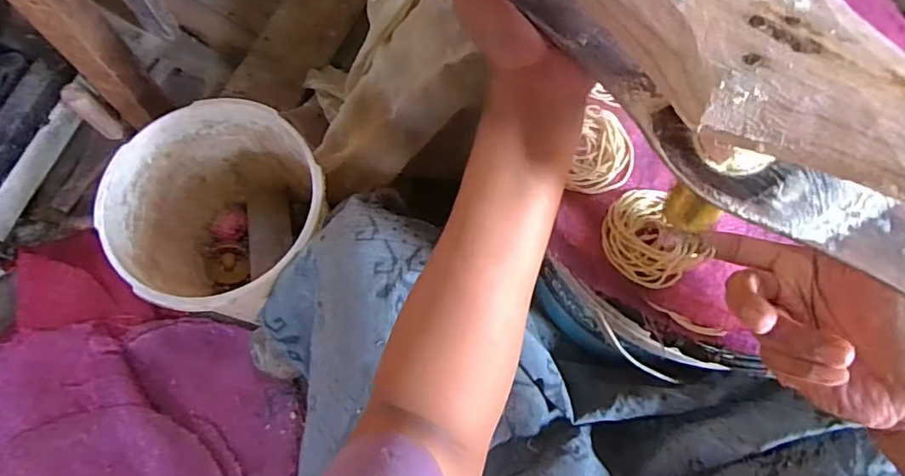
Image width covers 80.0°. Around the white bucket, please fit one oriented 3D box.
[{"bbox_3d":[-0.264,-0.007,0.692,0.242,0.255,0.222,0,71,0],"label":"white bucket"}]

